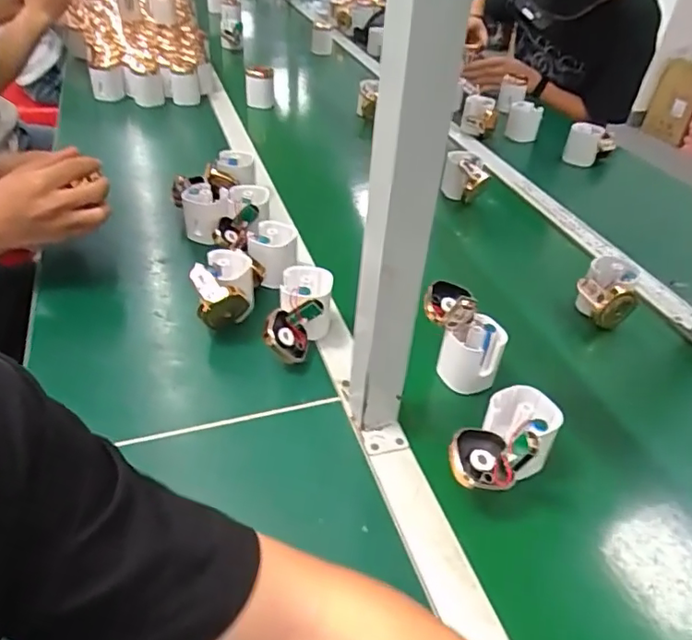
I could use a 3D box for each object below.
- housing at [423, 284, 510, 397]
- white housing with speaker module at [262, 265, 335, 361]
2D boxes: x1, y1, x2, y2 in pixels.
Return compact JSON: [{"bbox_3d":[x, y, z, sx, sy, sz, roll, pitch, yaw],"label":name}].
[{"bbox_3d":[0.119,0.012,0.583,0.087,0.102,0.067,14,40,10],"label":"housing"},{"bbox_3d":[-0.050,-0.003,0.612,0.065,0.068,0.108,4,39,-1],"label":"white housing with speaker module"}]

